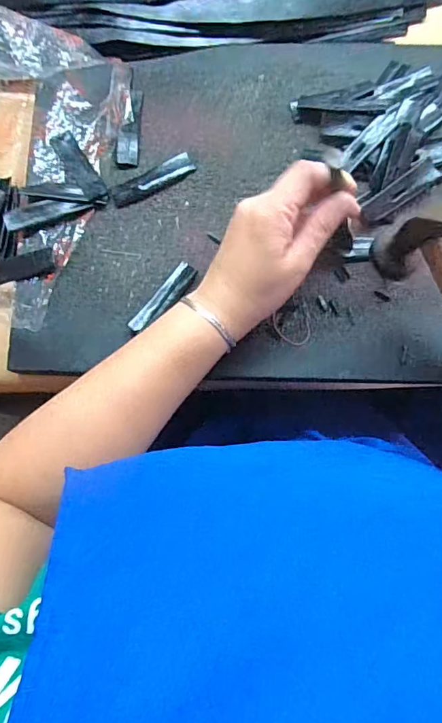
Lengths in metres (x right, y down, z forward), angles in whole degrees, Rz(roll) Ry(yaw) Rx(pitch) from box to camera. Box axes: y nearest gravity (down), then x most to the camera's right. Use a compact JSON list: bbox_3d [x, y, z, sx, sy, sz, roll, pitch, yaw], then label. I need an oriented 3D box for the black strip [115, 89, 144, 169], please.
[{"bbox_3d":[-0.078,-0.200,0.394,0.019,0.005,0.071,2,81,3],"label":"black strip"}]

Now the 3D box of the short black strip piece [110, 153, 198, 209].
[{"bbox_3d":[-0.058,-0.153,0.388,0.072,0.005,0.021,-29,81,-2],"label":"short black strip piece"}]

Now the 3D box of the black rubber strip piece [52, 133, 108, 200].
[{"bbox_3d":[-0.120,-0.165,0.389,0.018,0.004,0.071,-33,81,-3],"label":"black rubber strip piece"}]

